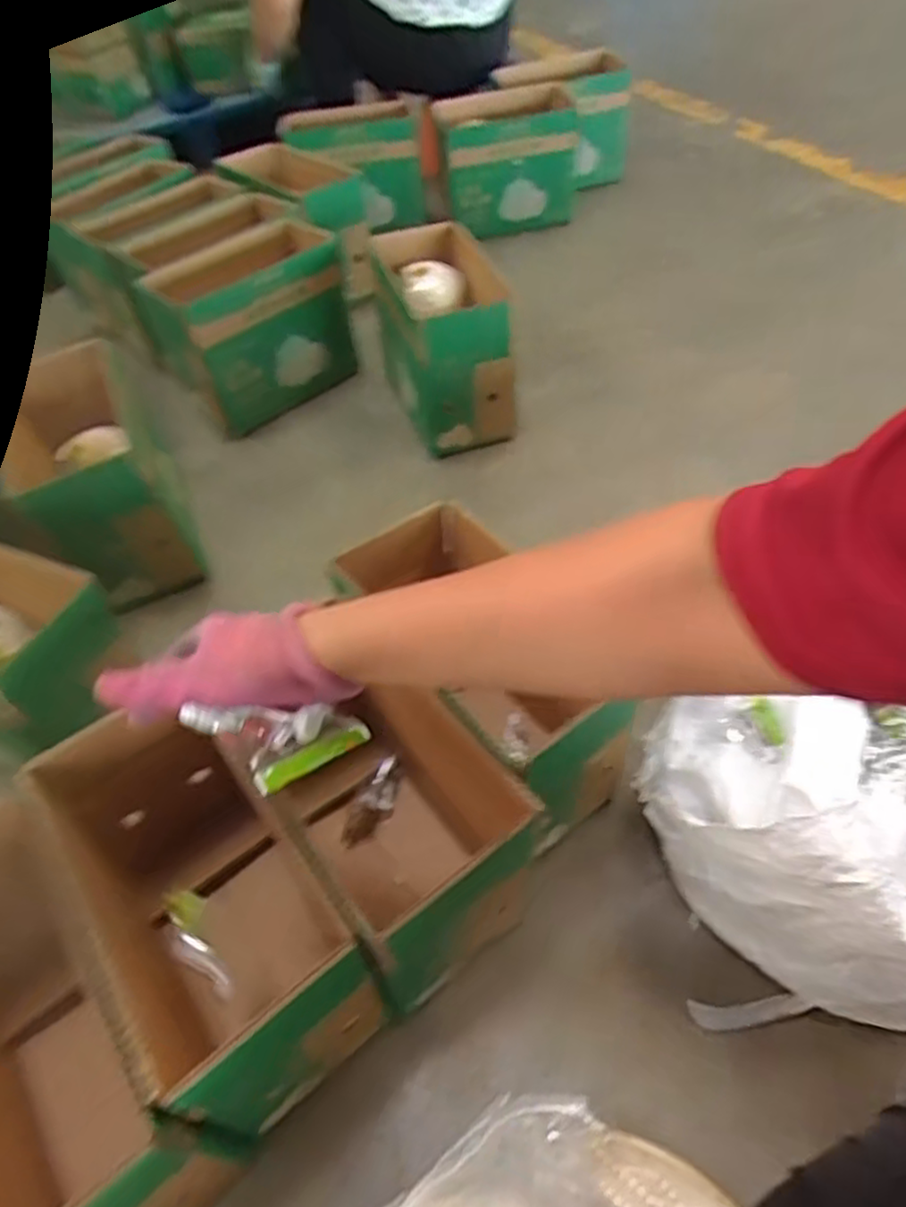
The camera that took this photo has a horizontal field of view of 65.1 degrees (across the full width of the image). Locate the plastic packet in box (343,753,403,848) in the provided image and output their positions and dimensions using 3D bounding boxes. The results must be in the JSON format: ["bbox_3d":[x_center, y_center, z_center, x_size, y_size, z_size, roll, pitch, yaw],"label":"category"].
[{"bbox_3d":[-0.078,0.204,0.727,0.034,0.017,0.098,23,56,23],"label":"plastic packet in box"}]

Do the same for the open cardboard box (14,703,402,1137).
[{"bbox_3d":[-0.196,0.242,0.576,0.133,0.213,0.287,-35,55,-21],"label":"open cardboard box"}]

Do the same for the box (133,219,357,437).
[{"bbox_3d":[-0.321,-0.451,1.156,0.276,0.226,0.204,-30,54,-18],"label":"box"}]

